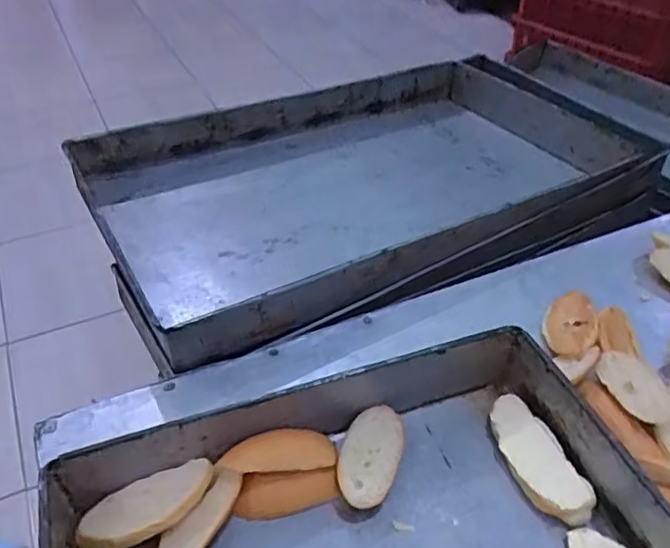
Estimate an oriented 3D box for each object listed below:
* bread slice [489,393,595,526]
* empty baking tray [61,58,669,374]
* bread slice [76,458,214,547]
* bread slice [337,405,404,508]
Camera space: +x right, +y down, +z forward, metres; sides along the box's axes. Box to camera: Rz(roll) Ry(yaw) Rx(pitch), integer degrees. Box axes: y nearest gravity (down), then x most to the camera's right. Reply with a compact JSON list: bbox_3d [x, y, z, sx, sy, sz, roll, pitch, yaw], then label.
[{"bbox_3d":[0.149,0.137,0.459,0.039,0.021,0.104,-9,40,-14],"label":"bread slice"},{"bbox_3d":[0.042,-0.124,0.772,0.641,0.083,0.380,-18,42,-24],"label":"empty baking tray"},{"bbox_3d":[-0.127,0.158,0.419,0.092,0.017,0.041,-22,29,-15],"label":"bread slice"},{"bbox_3d":[0.027,0.137,0.459,0.041,0.025,0.078,13,40,14],"label":"bread slice"}]

